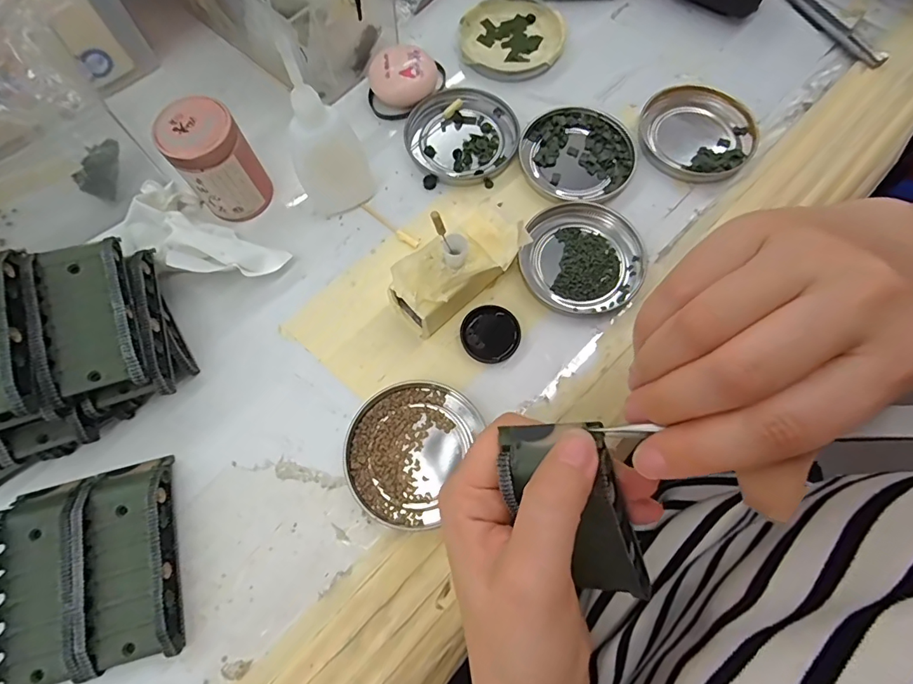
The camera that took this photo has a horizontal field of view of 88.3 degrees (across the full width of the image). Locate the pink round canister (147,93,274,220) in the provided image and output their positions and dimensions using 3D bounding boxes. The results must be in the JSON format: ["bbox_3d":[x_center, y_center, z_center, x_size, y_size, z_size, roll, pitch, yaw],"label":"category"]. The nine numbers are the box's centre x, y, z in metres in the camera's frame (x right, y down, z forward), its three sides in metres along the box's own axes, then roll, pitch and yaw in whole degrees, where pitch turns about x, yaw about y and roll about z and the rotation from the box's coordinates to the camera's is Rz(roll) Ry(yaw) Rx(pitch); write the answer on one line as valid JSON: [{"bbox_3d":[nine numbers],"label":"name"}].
[{"bbox_3d":[-0.149,-0.112,0.297,0.044,0.064,0.041,0,71,0],"label":"pink round canister"}]

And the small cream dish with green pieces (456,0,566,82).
[{"bbox_3d":[0.042,-0.238,0.365,0.079,0.009,0.078,0,71,0],"label":"small cream dish with green pieces"}]

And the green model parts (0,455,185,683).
[{"bbox_3d":[-0.193,0.118,0.243,0.089,0.018,0.096,-14,72,-4],"label":"green model parts"}]

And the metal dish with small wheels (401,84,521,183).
[{"bbox_3d":[0.004,-0.149,0.336,0.077,0.007,0.078,0,71,0],"label":"metal dish with small wheels"}]

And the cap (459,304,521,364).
[{"bbox_3d":[0.021,-0.005,0.289,0.035,0.006,0.036,0,71,0],"label":"cap"}]

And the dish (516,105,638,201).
[{"bbox_3d":[0.085,-0.133,0.330,0.077,0.006,0.073,0,71,0],"label":"dish"}]

